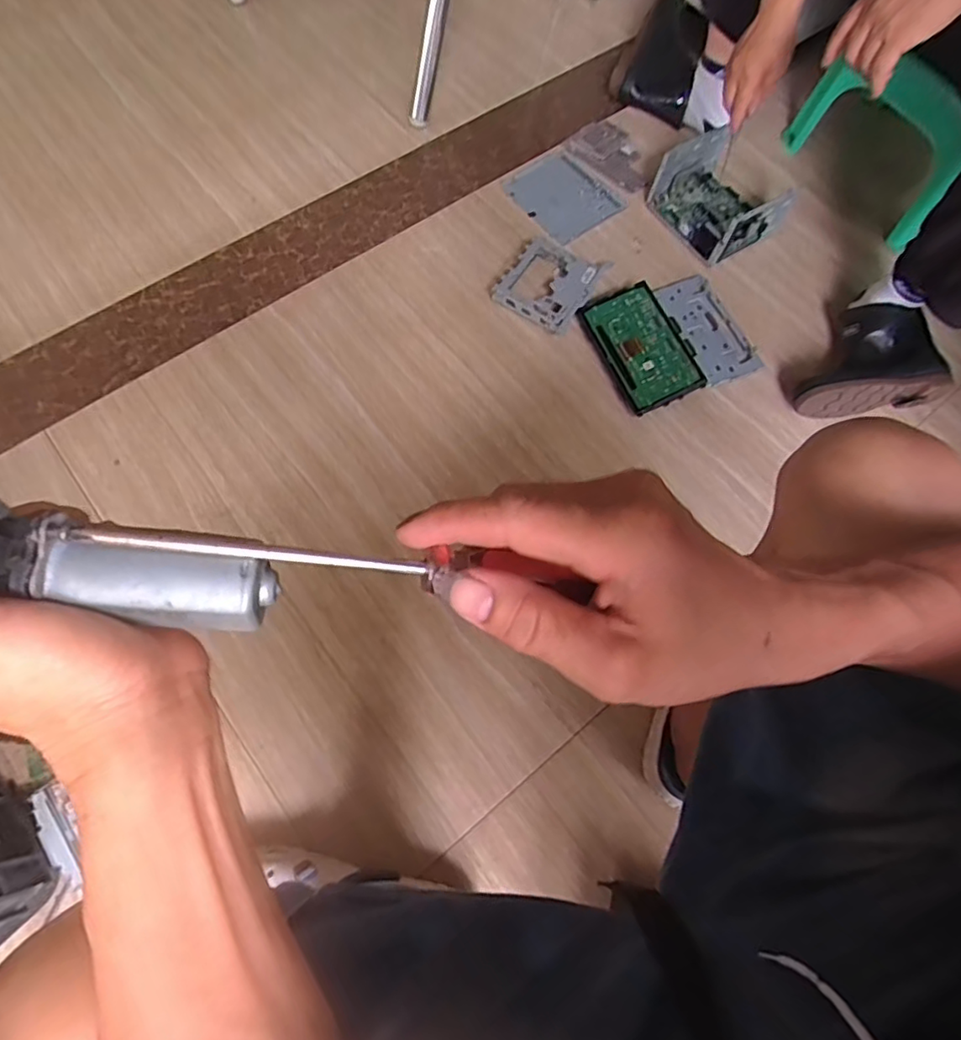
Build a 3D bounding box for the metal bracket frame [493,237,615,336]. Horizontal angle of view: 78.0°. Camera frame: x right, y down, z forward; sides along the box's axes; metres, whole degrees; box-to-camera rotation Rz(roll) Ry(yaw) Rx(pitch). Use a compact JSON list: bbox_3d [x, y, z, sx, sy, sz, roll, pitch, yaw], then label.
[{"bbox_3d":[0.111,-0.377,0.946,0.132,0.022,0.145,35,74,11],"label":"metal bracket frame"}]

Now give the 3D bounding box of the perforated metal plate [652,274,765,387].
[{"bbox_3d":[0.354,-0.300,0.924,0.090,0.008,0.189,-23,72,-9],"label":"perforated metal plate"}]

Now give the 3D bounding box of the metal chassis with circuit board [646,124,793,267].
[{"bbox_3d":[0.373,-0.517,0.947,0.126,0.103,0.183,-28,72,-13],"label":"metal chassis with circuit board"}]

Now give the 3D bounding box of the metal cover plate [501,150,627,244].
[{"bbox_3d":[0.142,-0.557,1.014,0.140,0.020,0.168,-36,74,-9],"label":"metal cover plate"}]

